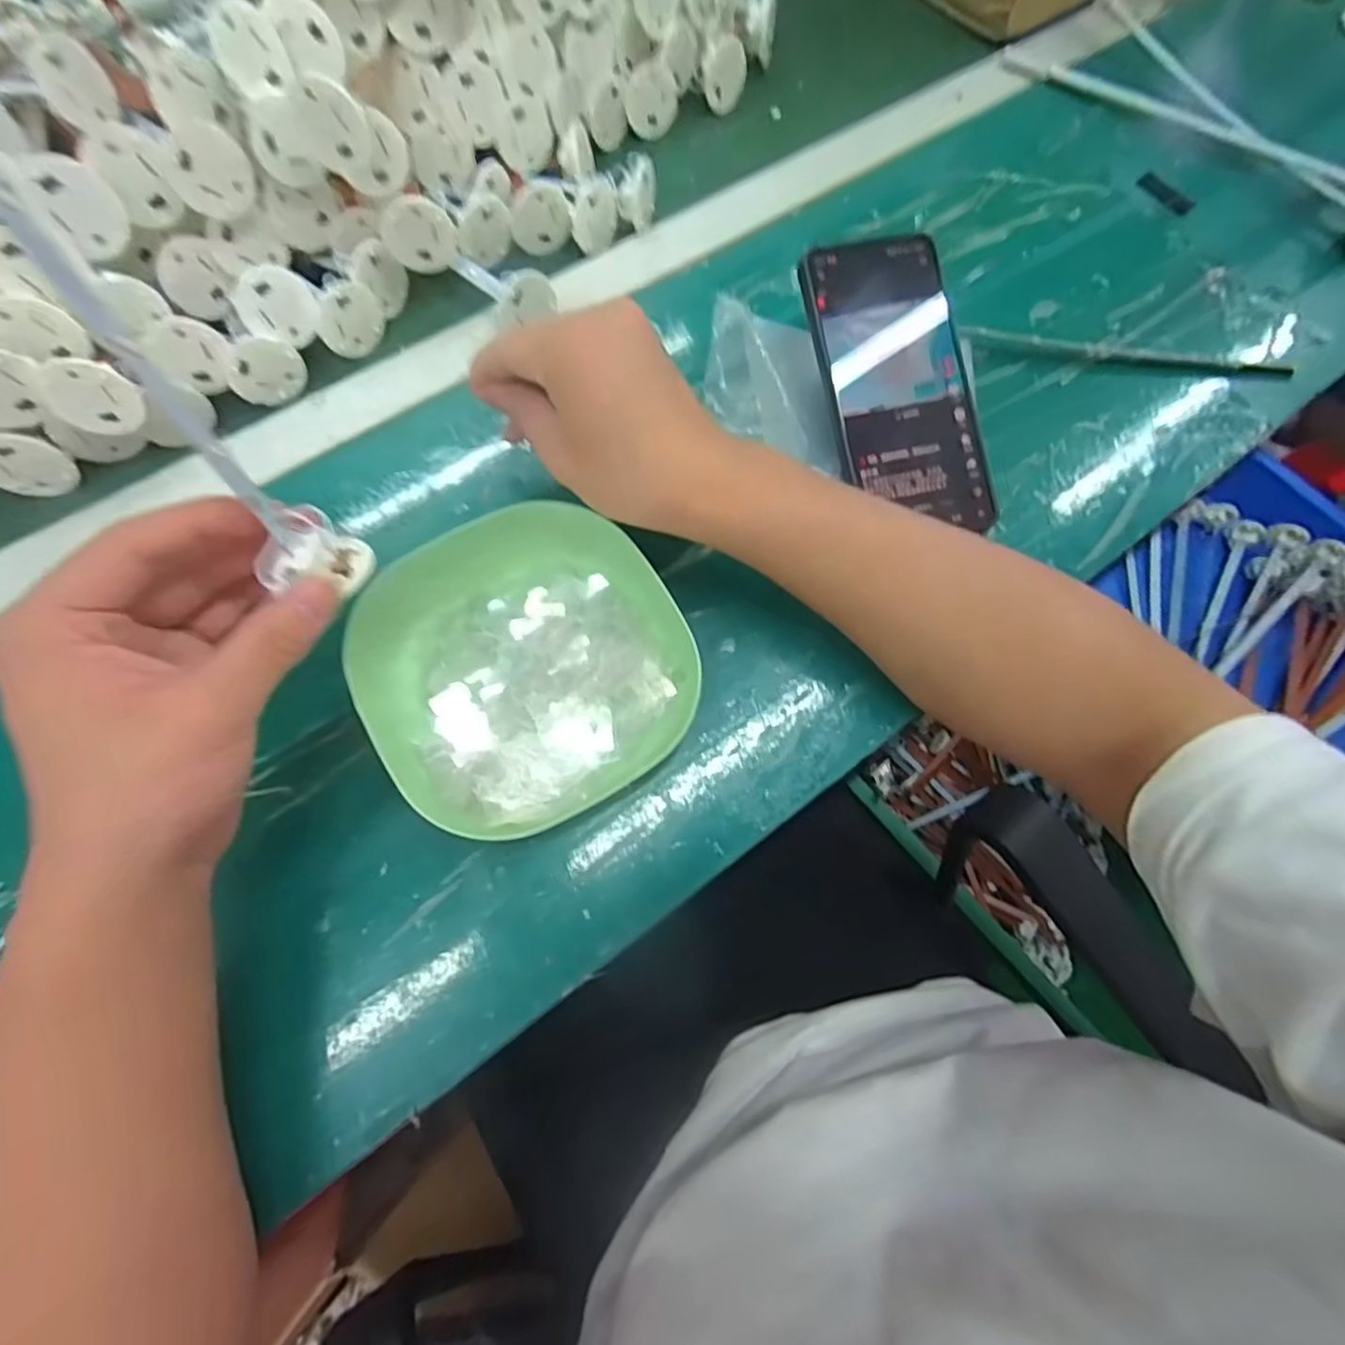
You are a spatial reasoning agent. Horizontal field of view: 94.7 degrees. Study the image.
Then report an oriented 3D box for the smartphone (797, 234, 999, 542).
[{"bbox_3d":[0.123,-0.154,0.332,0.076,0.008,0.159,-15,89,-6],"label":"smartphone"}]

